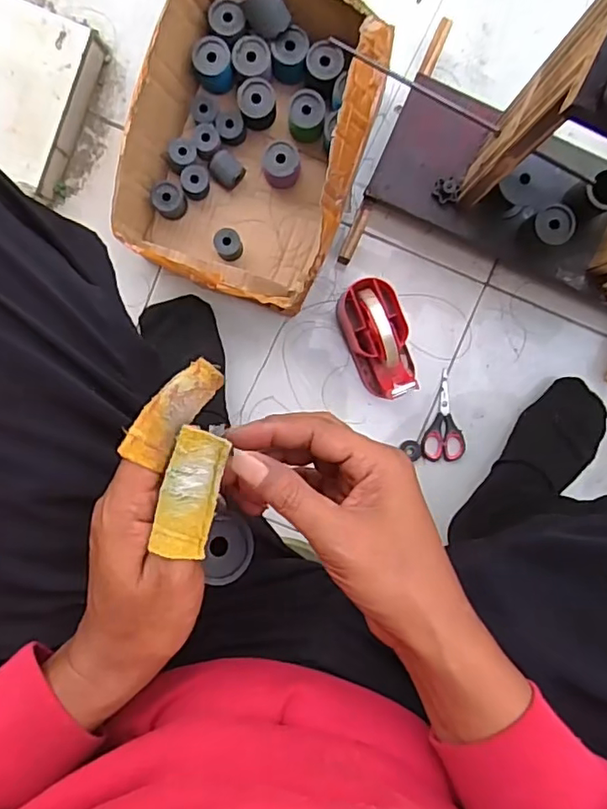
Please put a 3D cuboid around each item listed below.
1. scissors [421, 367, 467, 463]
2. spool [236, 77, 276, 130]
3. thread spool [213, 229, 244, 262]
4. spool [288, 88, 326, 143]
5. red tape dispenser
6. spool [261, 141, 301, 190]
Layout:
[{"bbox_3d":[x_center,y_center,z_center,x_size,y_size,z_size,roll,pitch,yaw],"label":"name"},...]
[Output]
[{"bbox_3d":[0.183,0.017,0.755,0.056,0.007,0.120,-7,95,-1],"label":"scissors"},{"bbox_3d":[-0.056,-0.365,0.692,0.043,0.051,0.040,0,95,-1],"label":"spool"},{"bbox_3d":[-0.092,-0.198,0.713,0.032,0.045,0.036,-29,95,1],"label":"thread spool"},{"bbox_3d":[0.004,-0.350,0.688,0.043,0.044,0.043,7,95,-2],"label":"spool"},{"bbox_3d":[0.093,-0.082,0.697,0.073,0.106,0.145,-27,95,1],"label":"red tape dispenser"},{"bbox_3d":[-0.027,-0.294,0.702,0.044,0.056,0.042,0,95,-1],"label":"spool"}]

